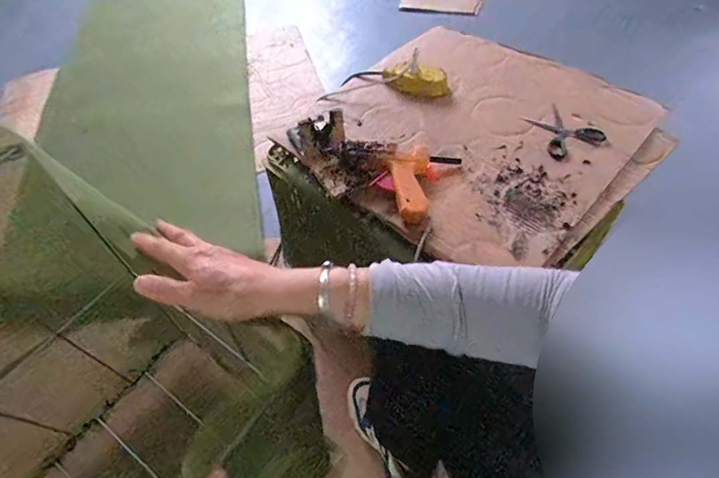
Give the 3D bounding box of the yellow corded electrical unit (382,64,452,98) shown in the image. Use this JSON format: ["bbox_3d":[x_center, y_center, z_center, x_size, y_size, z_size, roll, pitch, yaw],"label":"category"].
[{"bbox_3d":[0.114,-0.322,0.899,0.143,0.042,0.048,15,56,14],"label":"yellow corded electrical unit"}]

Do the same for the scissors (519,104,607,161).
[{"bbox_3d":[0.369,-0.201,0.813,0.120,0.016,0.125,-2,53,2],"label":"scissors"}]

